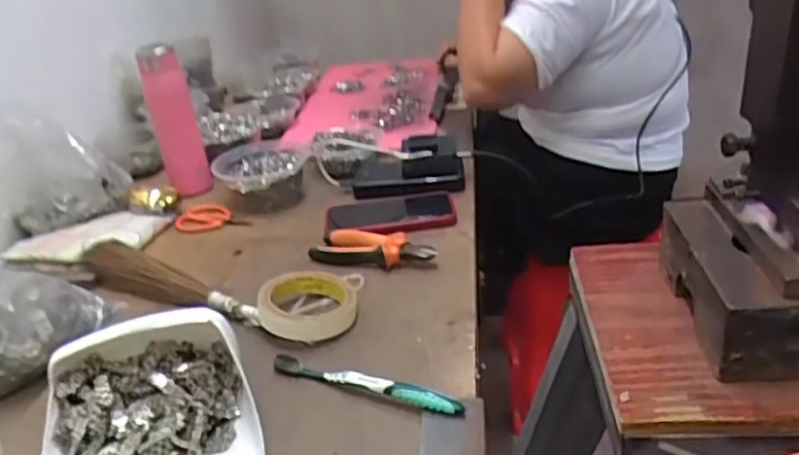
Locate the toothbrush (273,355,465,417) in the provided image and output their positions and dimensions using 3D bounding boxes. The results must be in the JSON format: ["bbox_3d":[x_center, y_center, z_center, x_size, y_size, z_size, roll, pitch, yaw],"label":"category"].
[{"bbox_3d":[-0.032,0.132,0.568,0.183,0.021,0.012,8,31,27],"label":"toothbrush"}]

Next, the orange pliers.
[{"bbox_3d":[-0.032,0.023,0.768,0.145,0.024,0.053,2,28,18],"label":"orange pliers"}]

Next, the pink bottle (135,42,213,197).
[{"bbox_3d":[-0.331,-0.157,0.977,0.062,0.210,0.059,-20,29,-23],"label":"pink bottle"}]

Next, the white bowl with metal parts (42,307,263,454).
[{"bbox_3d":[-0.192,0.143,0.508,0.156,0.078,0.170,-6,27,3],"label":"white bowl with metal parts"}]

